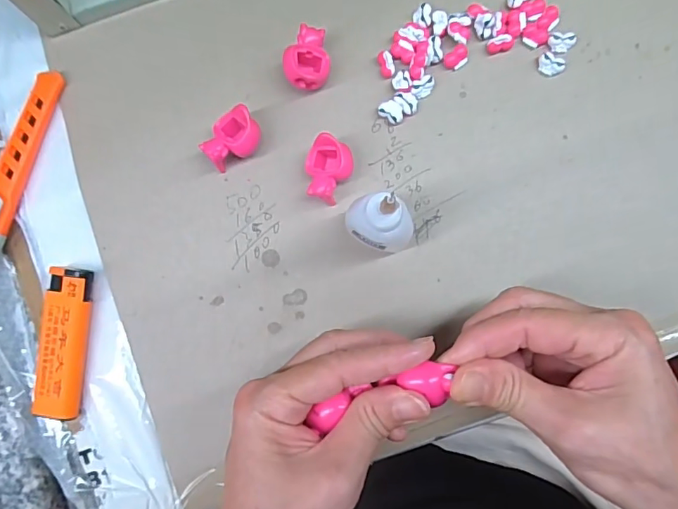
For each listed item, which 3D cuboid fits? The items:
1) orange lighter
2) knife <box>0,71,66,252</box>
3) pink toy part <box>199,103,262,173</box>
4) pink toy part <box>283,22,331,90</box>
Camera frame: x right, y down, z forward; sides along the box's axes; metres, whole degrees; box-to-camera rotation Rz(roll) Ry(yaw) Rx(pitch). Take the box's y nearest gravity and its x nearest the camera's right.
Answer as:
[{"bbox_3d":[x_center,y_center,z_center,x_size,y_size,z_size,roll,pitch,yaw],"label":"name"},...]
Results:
[{"bbox_3d":[-0.148,0.048,0.268,0.023,0.007,0.080,6,89,-18],"label":"orange lighter"},{"bbox_3d":[-0.183,-0.049,0.281,0.016,0.017,0.118,14,84,4],"label":"knife"},{"bbox_3d":[-0.059,-0.063,0.275,0.032,0.021,0.023,-33,83,-2],"label":"pink toy part"},{"bbox_3d":[-0.017,-0.107,0.277,0.024,0.023,0.032,-2,83,2],"label":"pink toy part"}]

